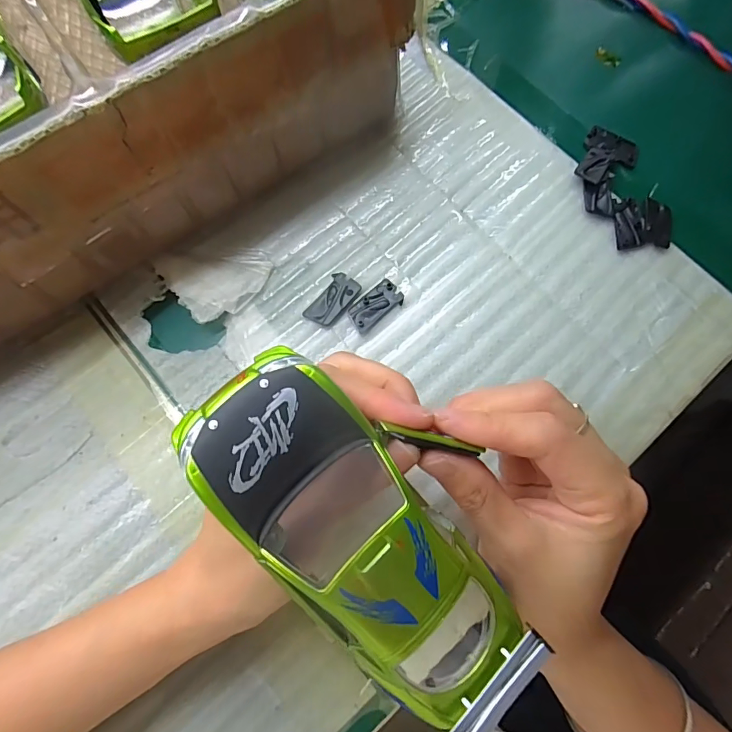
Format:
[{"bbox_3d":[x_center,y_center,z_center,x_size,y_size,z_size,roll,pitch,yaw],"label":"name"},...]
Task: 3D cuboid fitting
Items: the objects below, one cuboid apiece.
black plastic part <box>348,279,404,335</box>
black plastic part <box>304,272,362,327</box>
[{"bbox_3d":[0.005,-0.035,0.248,0.033,0.004,0.017,-40,80,-8],"label":"black plastic part"},{"bbox_3d":[-0.019,-0.038,0.248,0.018,0.004,0.034,37,80,8],"label":"black plastic part"}]

